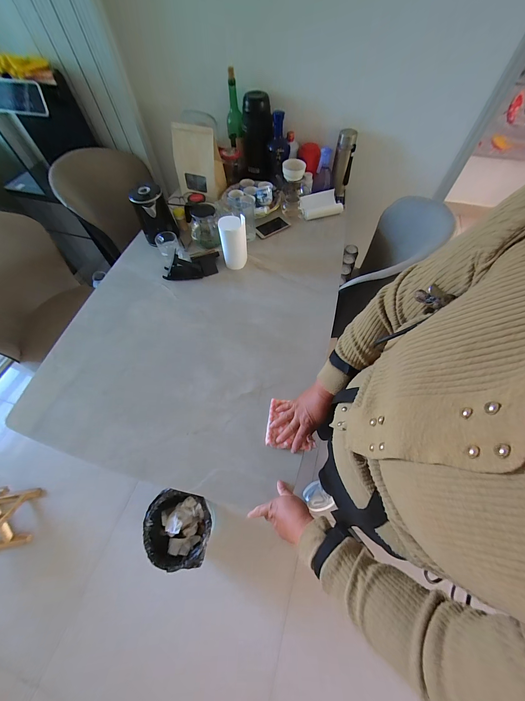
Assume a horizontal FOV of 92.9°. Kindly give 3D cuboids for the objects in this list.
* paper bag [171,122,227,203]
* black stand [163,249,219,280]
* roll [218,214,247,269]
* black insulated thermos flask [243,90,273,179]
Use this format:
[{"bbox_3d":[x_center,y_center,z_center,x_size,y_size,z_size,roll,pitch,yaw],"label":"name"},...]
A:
[{"bbox_3d":[-0.255,-0.733,0.999,0.197,0.246,0.067,7,61,5],"label":"paper bag"},{"bbox_3d":[-0.240,-0.286,0.838,0.191,0.055,0.073,-12,60,-6],"label":"black stand"},{"bbox_3d":[-0.093,-0.354,0.824,0.083,0.149,0.083,-1,60,1],"label":"roll"},{"bbox_3d":[-0.024,-0.833,0.983,0.123,0.247,0.124,0,60,1],"label":"black insulated thermos flask"}]

